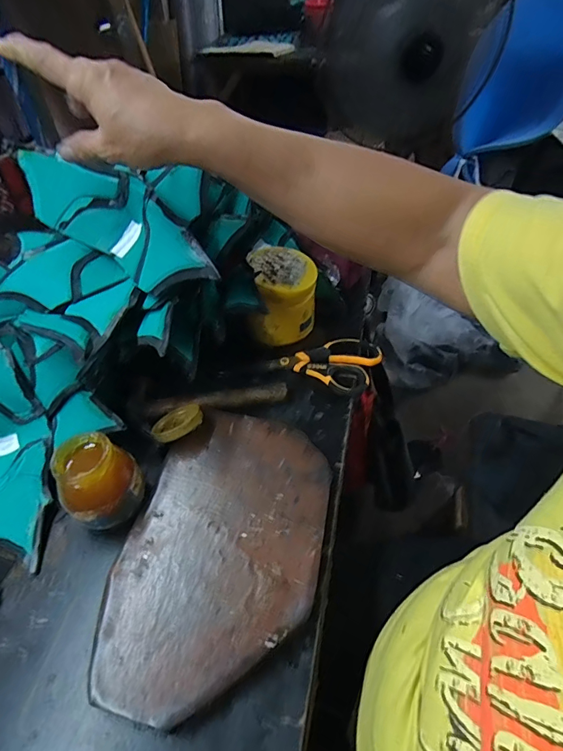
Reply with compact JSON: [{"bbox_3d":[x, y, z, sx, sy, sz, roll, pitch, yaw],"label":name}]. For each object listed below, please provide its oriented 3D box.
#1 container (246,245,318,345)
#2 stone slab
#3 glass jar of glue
[{"bbox_3d":[0.004,-0.100,0.562,0.084,0.105,0.089,0,48,3],"label":"container"},{"bbox_3d":[-0.051,0.151,0.390,0.170,0.021,0.265,8,49,11],"label":"stone slab"},{"bbox_3d":[-0.170,0.100,0.400,0.066,0.088,0.063,-2,47,2],"label":"glass jar of glue"}]

